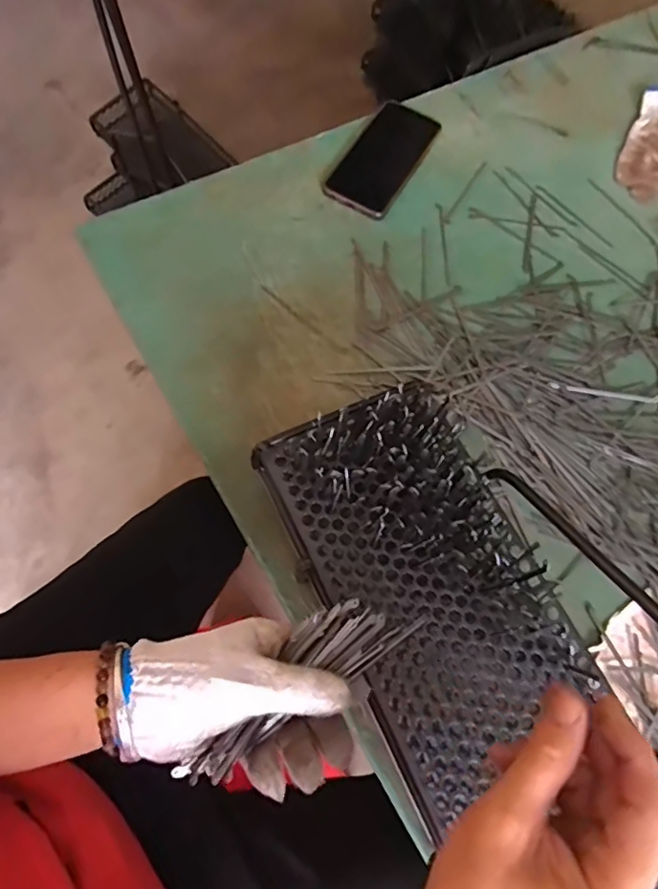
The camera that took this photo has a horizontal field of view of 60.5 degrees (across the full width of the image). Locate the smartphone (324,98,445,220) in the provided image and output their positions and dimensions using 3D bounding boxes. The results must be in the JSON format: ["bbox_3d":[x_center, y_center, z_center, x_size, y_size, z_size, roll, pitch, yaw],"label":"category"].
[{"bbox_3d":[0.060,-0.321,0.632,0.072,0.015,0.162,28,69,7],"label":"smartphone"}]

